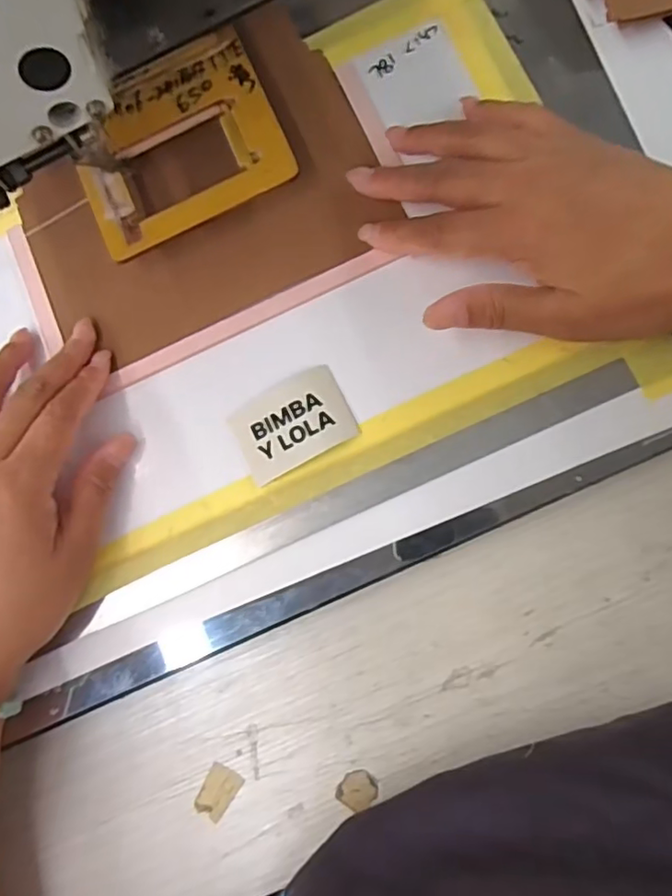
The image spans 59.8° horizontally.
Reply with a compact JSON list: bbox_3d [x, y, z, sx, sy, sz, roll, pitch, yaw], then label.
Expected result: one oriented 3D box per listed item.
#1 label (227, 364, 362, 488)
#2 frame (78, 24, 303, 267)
[{"bbox_3d":[-0.022,-0.014,0.290,0.057,0.006,0.042,-28,78,2],"label":"label"},{"bbox_3d":[-0.082,-0.156,0.303,0.106,0.008,0.085,-26,83,4],"label":"frame"}]

